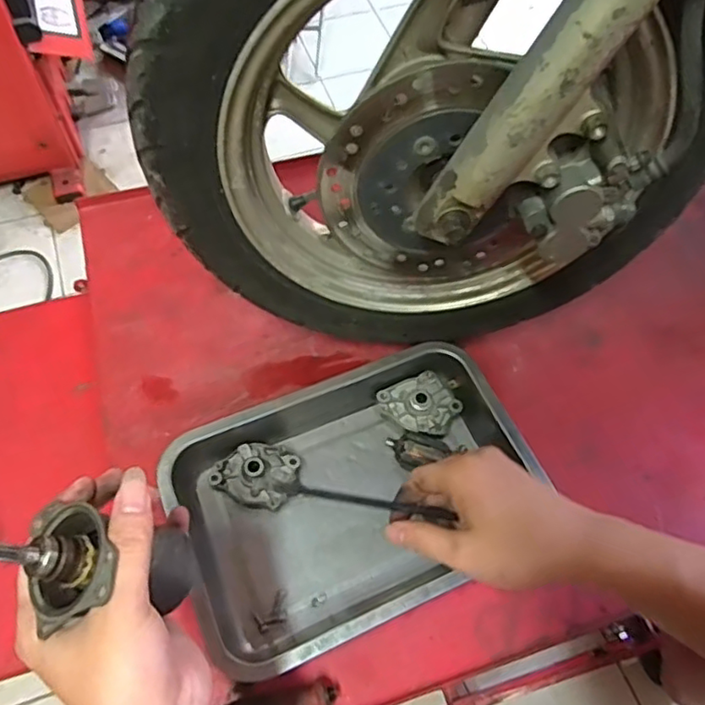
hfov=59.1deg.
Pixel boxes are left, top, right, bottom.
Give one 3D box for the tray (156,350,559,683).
[{"bbox_3d":[0.003,0.125,0.559,0.304,0.050,0.217,-20,64,-14],"label":"tray"}]

